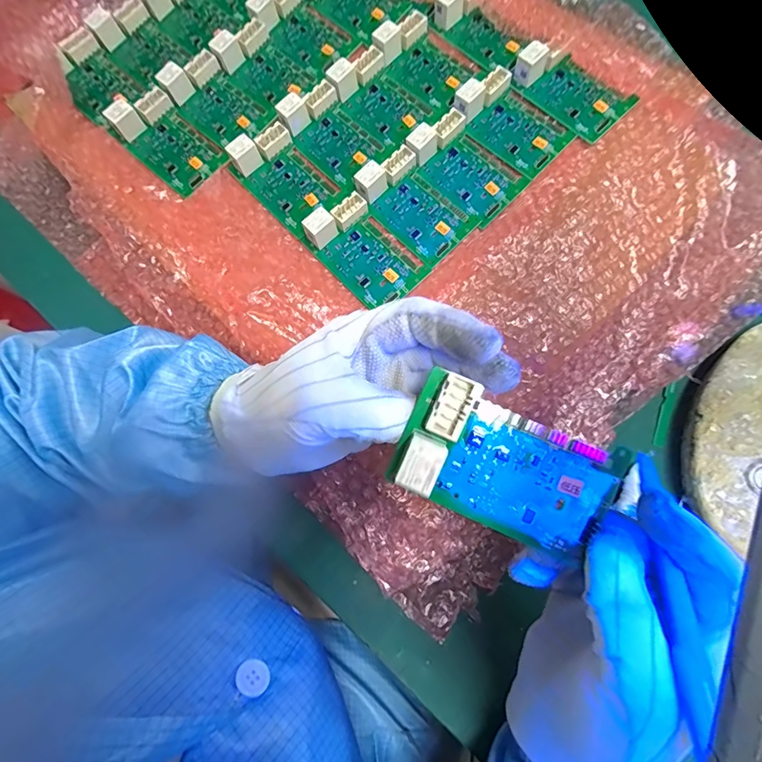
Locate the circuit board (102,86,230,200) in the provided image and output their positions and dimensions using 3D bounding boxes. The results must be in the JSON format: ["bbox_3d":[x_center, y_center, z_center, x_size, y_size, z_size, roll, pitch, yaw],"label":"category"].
[{"bbox_3d":[-0.187,-0.213,0.361,0.094,0.030,0.056,42,83,11],"label":"circuit board"}]

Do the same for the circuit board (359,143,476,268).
[{"bbox_3d":[0.030,-0.147,0.336,0.055,0.024,0.092,-43,78,-6],"label":"circuit board"}]

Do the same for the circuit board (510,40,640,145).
[{"bbox_3d":[0.166,-0.255,0.350,0.055,0.026,0.095,-42,78,-5],"label":"circuit board"}]

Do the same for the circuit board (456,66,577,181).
[{"bbox_3d":[0.115,-0.224,0.349,0.059,0.021,0.092,-42,78,-5],"label":"circuit board"}]

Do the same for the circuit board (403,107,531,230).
[{"bbox_3d":[0.075,-0.183,0.343,0.061,0.023,0.092,-41,78,-5],"label":"circuit board"}]

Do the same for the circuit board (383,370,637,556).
[{"bbox_3d":[0.058,0.039,0.184,0.096,0.029,0.054,23,77,7],"label":"circuit board"}]

